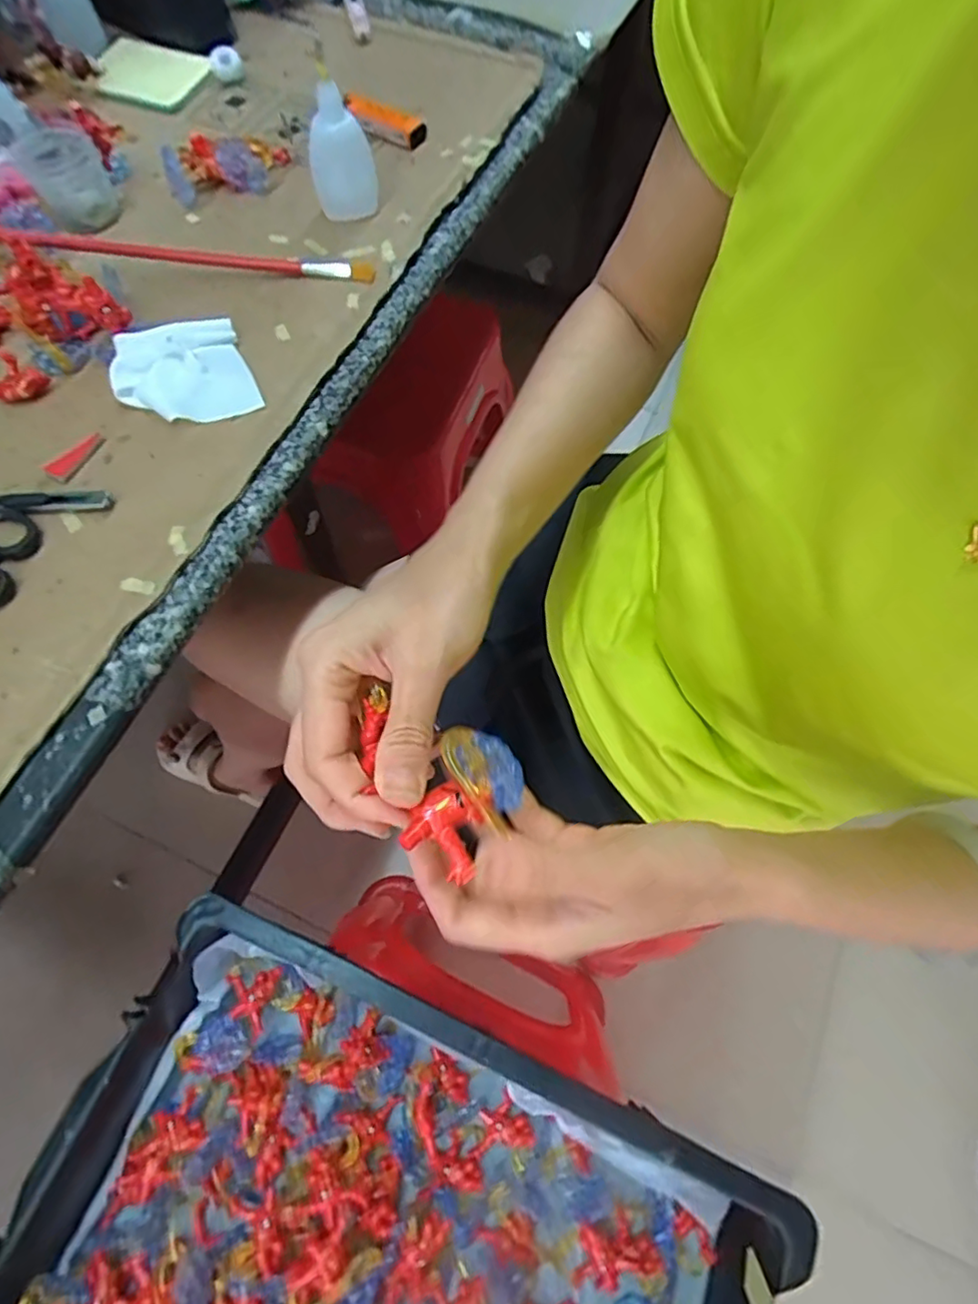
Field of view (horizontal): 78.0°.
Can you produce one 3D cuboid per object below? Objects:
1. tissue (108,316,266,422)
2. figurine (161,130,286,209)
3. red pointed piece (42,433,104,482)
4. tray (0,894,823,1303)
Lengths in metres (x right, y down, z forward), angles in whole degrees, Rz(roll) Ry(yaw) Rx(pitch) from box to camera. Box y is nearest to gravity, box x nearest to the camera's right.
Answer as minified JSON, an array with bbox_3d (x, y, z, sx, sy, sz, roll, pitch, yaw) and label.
[{"bbox_3d":[-0.196,-0.181,0.389,0.087,0.020,0.067,-8,68,-4],"label":"tissue"},{"bbox_3d":[-0.196,-0.365,0.453,0.091,0.030,0.036,-22,70,-10],"label":"figurine"},{"bbox_3d":[-0.255,-0.122,0.372,0.017,0.004,0.038,32,71,12],"label":"red pointed piece"},{"bbox_3d":[-0.061,0.401,0.376,0.436,0.087,0.307,23,69,8],"label":"tray"}]

